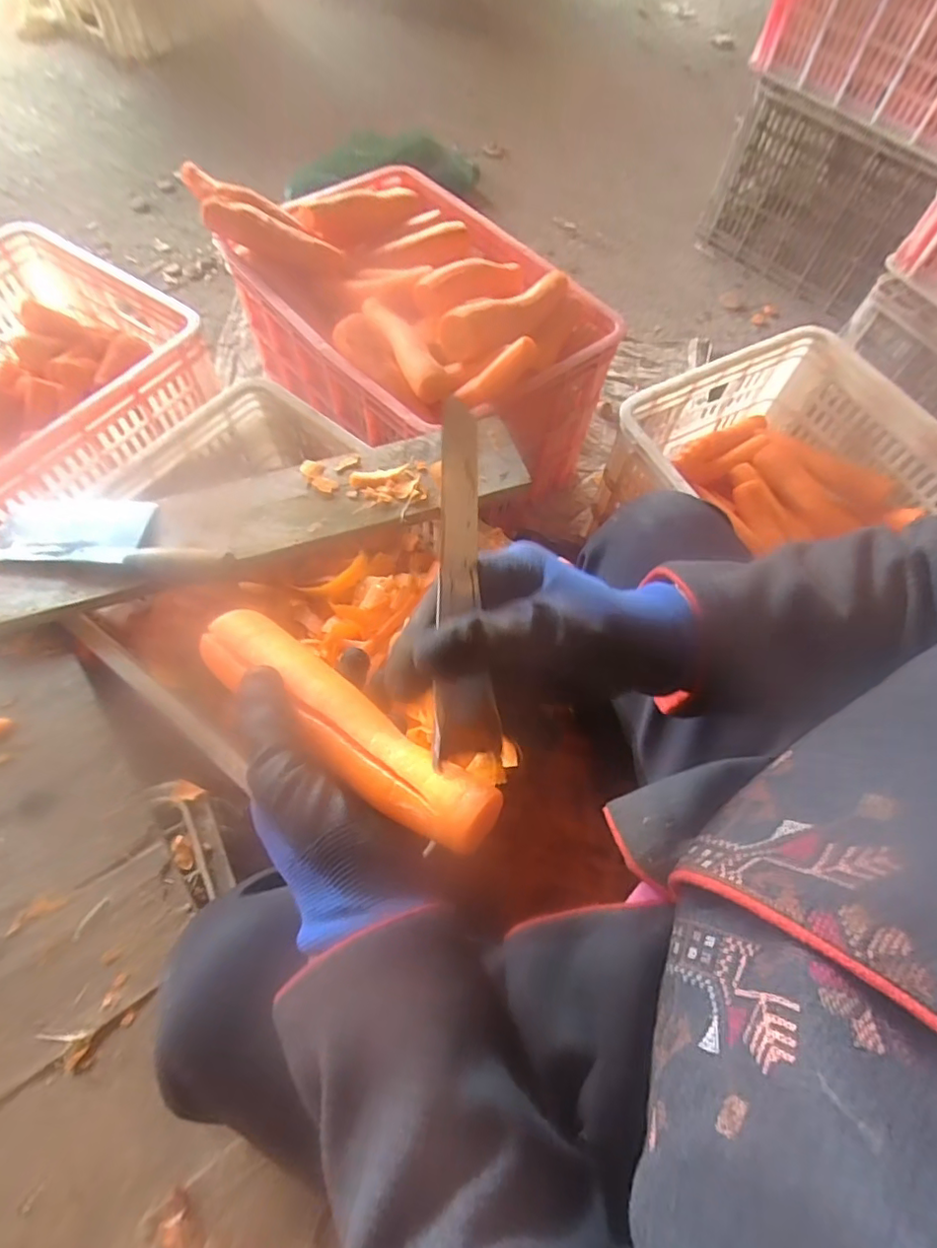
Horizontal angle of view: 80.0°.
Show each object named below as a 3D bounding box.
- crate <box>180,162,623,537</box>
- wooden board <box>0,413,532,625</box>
[{"bbox_3d":[-0.073,-0.422,0.876,0.368,0.331,0.554,-39,73,-19],"label":"crate"},{"bbox_3d":[-0.204,-0.112,0.572,0.541,0.019,0.104,-18,67,-11],"label":"wooden board"}]

